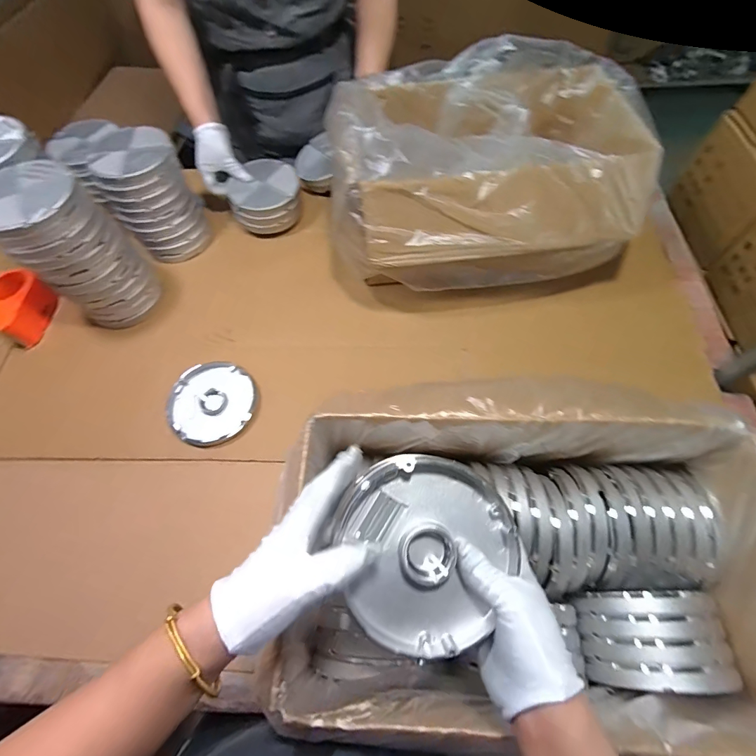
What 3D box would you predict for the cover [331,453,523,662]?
[{"bbox_3d":[0.035,0.132,0.303,0.136,0.016,0.135,1,80,-5],"label":"cover"}]

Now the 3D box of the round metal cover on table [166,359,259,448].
[{"bbox_3d":[-0.265,0.036,0.623,0.136,0.013,0.134,0,65,0],"label":"round metal cover on table"}]

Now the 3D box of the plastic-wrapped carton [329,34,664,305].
[{"bbox_3d":[0.172,-0.349,0.640,0.439,0.194,0.343,0,64,1],"label":"plastic-wrapped carton"}]

